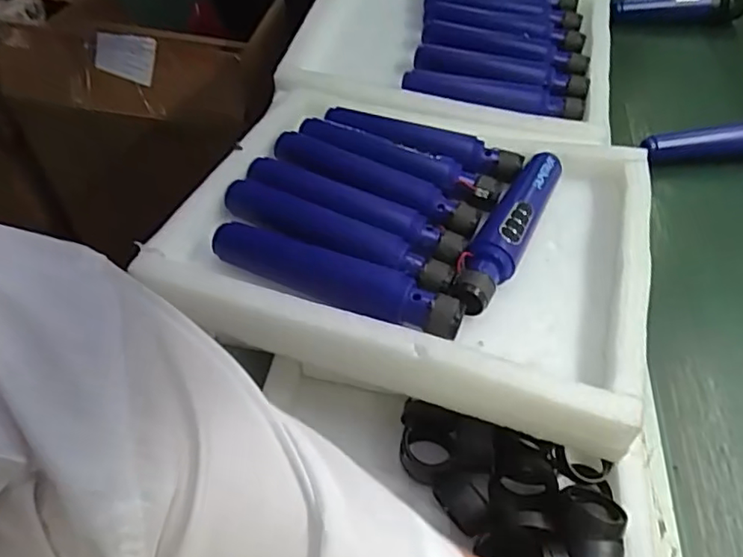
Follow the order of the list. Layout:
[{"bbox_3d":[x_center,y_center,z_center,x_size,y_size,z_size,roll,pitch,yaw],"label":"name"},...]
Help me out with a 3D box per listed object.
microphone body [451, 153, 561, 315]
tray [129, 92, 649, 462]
[{"bbox_3d":[0.116,-0.047,0.488,0.037,0.031,0.193,22,54,16],"label":"microphone body"},{"bbox_3d":[0.038,-0.055,0.499,0.353,0.047,0.326,14,52,10],"label":"tray"}]

